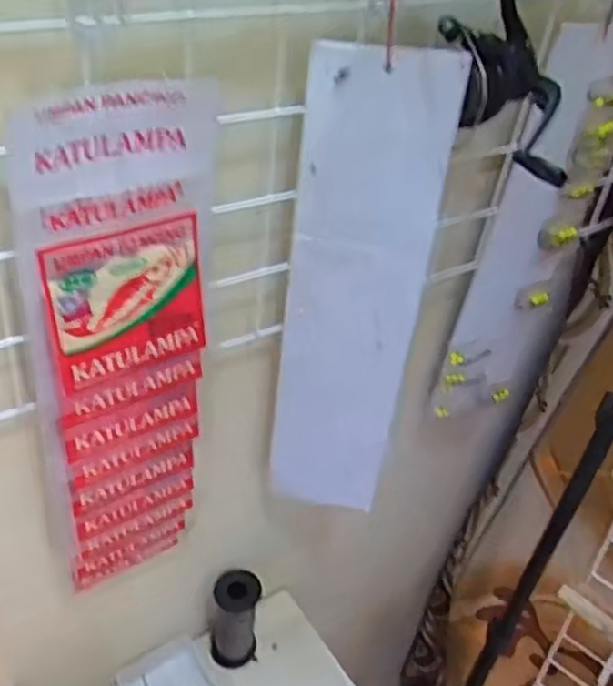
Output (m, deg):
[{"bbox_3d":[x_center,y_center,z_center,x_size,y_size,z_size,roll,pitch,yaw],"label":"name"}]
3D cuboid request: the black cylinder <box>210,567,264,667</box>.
[{"bbox_3d":[-0.077,0.291,0.772,0.052,0.111,0.046,2,39,-6],"label":"black cylinder"}]

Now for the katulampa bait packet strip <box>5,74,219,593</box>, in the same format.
[{"bbox_3d":[-0.118,0.028,0.490,0.122,0.392,0.026,-21,47,-31],"label":"katulampa bait packet strip"}]

